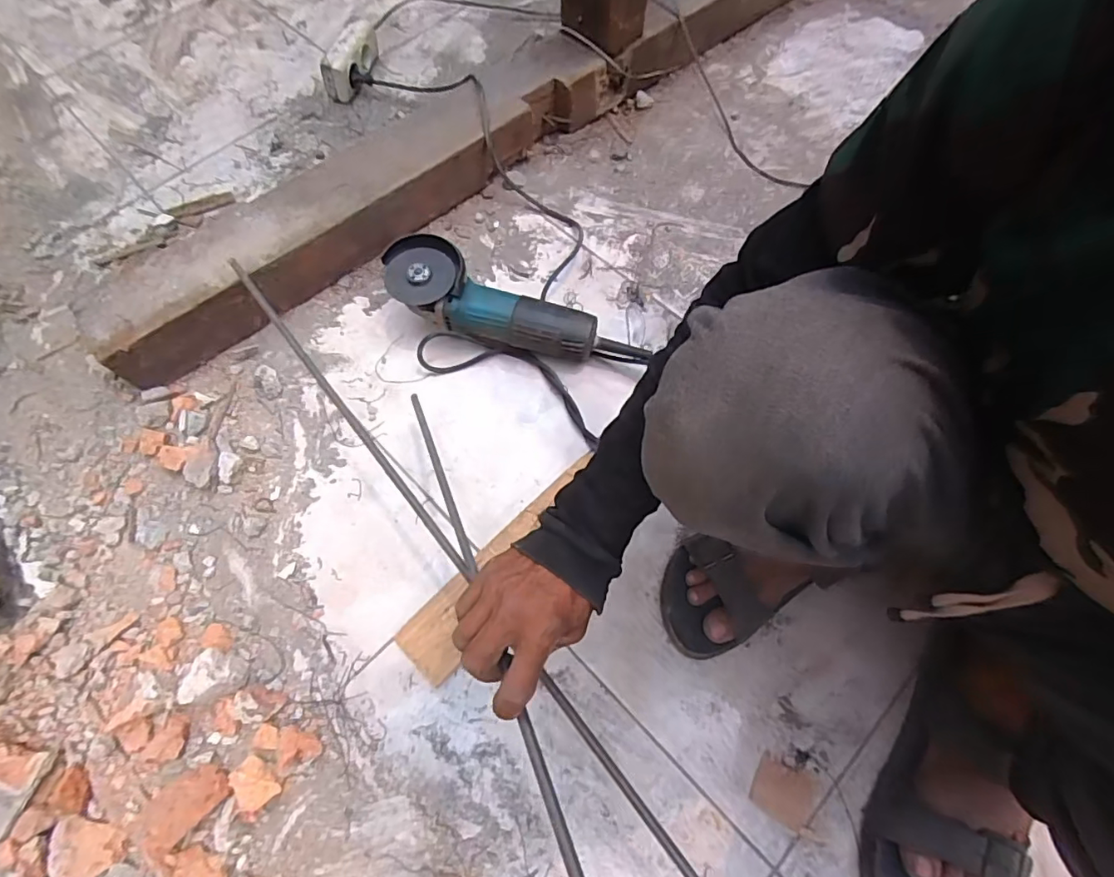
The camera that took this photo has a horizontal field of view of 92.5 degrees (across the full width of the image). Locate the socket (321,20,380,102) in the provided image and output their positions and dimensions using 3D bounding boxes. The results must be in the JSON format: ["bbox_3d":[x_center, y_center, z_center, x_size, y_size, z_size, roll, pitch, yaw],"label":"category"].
[{"bbox_3d":[-0.351,-0.648,0.913,0.051,0.062,0.144,15,69,8],"label":"socket"}]

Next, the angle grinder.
[{"bbox_3d":[-0.063,-0.168,0.679,0.312,0.091,0.097,13,69,7],"label":"angle grinder"}]

